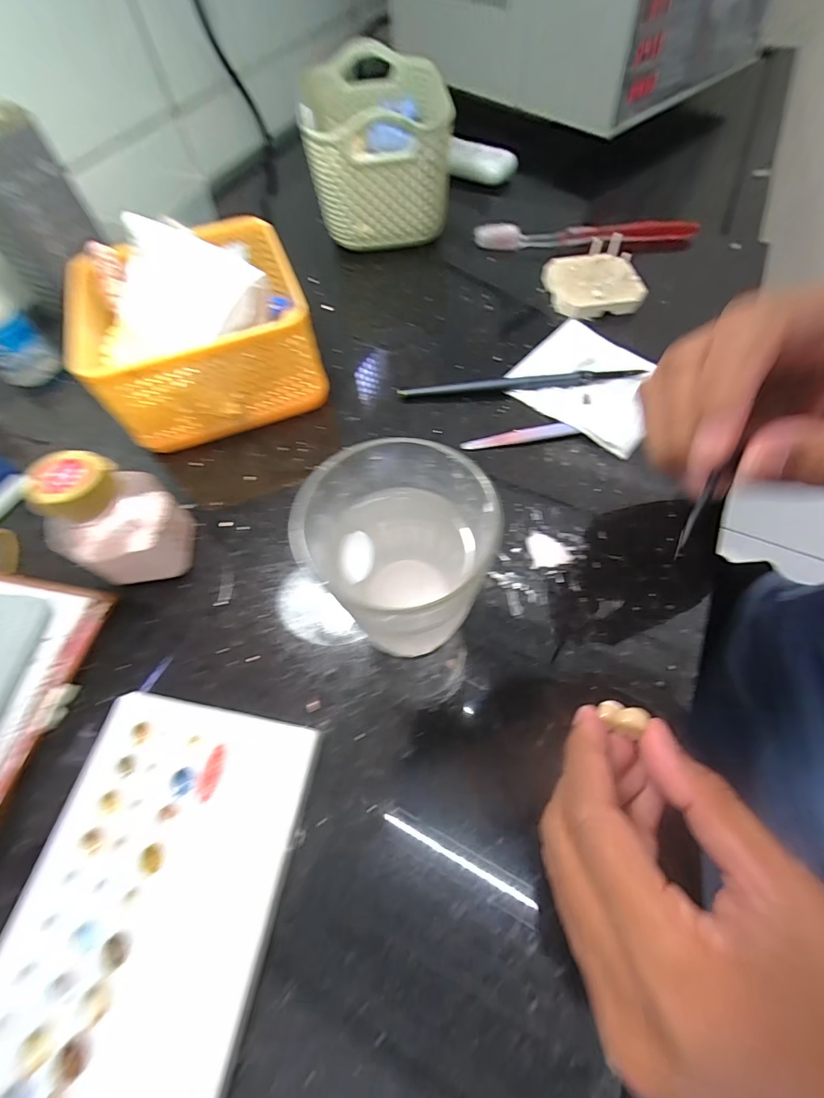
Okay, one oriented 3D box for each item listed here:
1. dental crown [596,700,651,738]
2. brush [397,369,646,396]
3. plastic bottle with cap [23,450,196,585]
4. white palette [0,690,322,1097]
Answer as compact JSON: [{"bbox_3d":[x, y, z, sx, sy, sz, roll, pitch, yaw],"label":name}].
[{"bbox_3d":[0.083,0.066,0.166,0.016,0.006,0.010,23,64,12],"label":"dental crown"},{"bbox_3d":[0.074,-0.113,0.289,0.162,0.014,0.007,-4,62,0],"label":"brush"},{"bbox_3d":[-0.146,-0.015,0.209,0.043,0.070,0.042,-13,62,-5],"label":"plastic bottle with cap"},{"bbox_3d":[-0.102,0.142,0.157,0.094,0.009,0.154,9,63,7],"label":"white palette"}]

